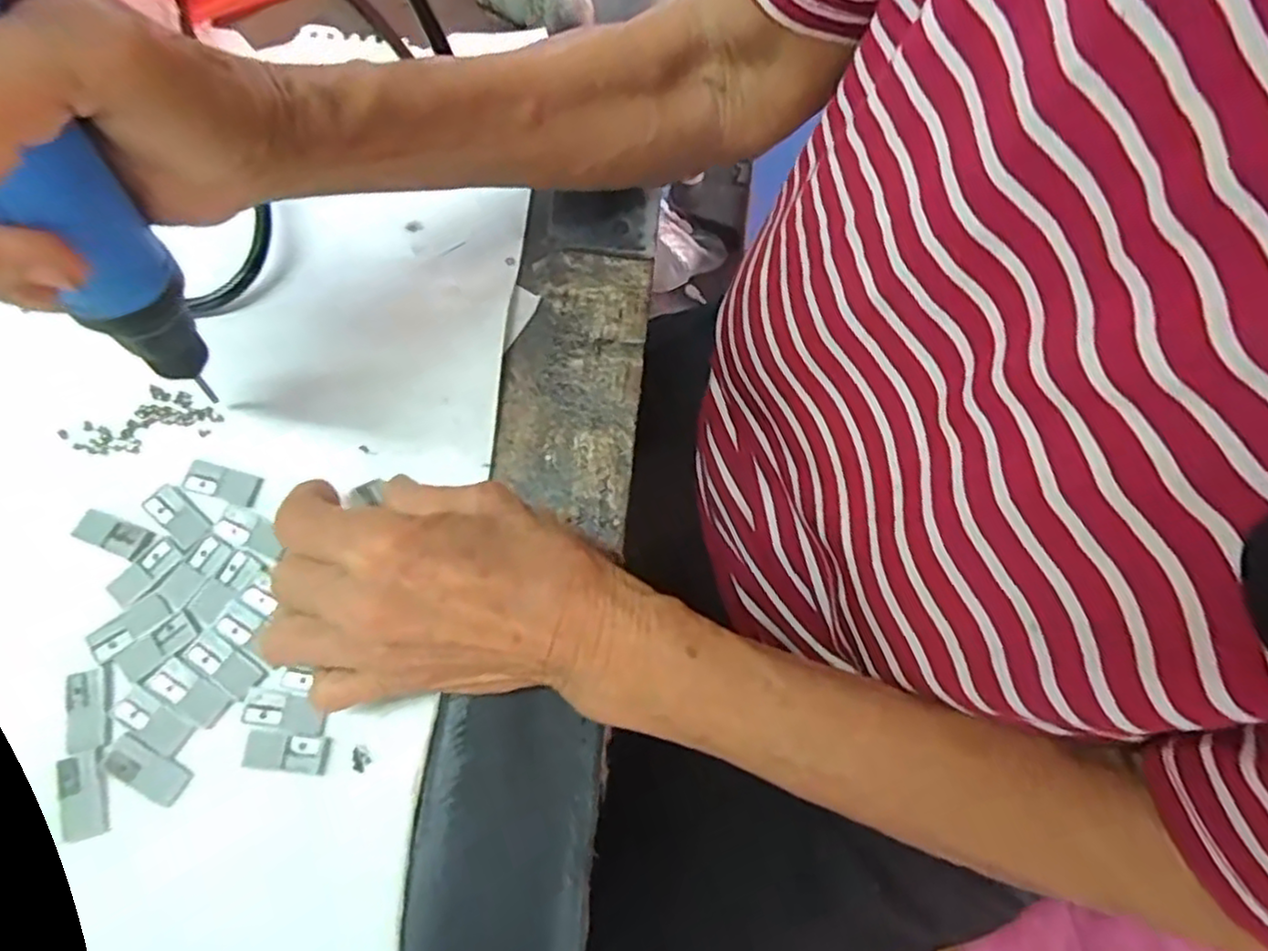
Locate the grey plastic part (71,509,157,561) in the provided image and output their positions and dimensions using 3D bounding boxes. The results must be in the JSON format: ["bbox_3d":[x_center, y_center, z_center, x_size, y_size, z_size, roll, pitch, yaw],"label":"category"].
[{"bbox_3d":[-0.202,0.022,0.264,0.030,0.004,0.013,19,70,5],"label":"grey plastic part"}]

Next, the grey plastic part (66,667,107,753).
[{"bbox_3d":[-0.195,0.083,0.242,0.014,0.004,0.028,-15,71,-7],"label":"grey plastic part"}]

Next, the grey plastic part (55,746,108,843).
[{"bbox_3d":[-0.189,0.109,0.234,0.015,0.004,0.028,-16,71,-8],"label":"grey plastic part"}]

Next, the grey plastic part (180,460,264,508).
[{"bbox_3d":[-0.164,0.002,0.271,0.030,0.004,0.013,14,70,3],"label":"grey plastic part"}]

